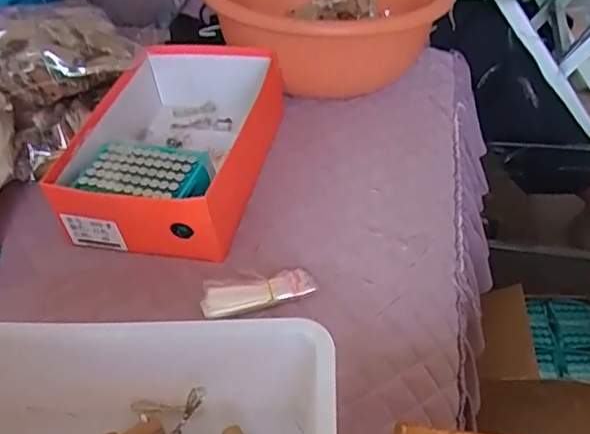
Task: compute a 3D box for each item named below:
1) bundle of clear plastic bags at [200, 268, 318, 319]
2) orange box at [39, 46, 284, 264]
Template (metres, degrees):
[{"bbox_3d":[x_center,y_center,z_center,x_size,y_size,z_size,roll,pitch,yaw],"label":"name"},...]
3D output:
[{"bbox_3d":[-0.036,0.076,0.606,0.113,0.011,0.039,-8,61,-6],"label":"bundle of clear plastic bags"},{"bbox_3d":[-0.140,-0.105,0.760,0.205,0.097,0.323,7,42,15],"label":"orange box"}]

